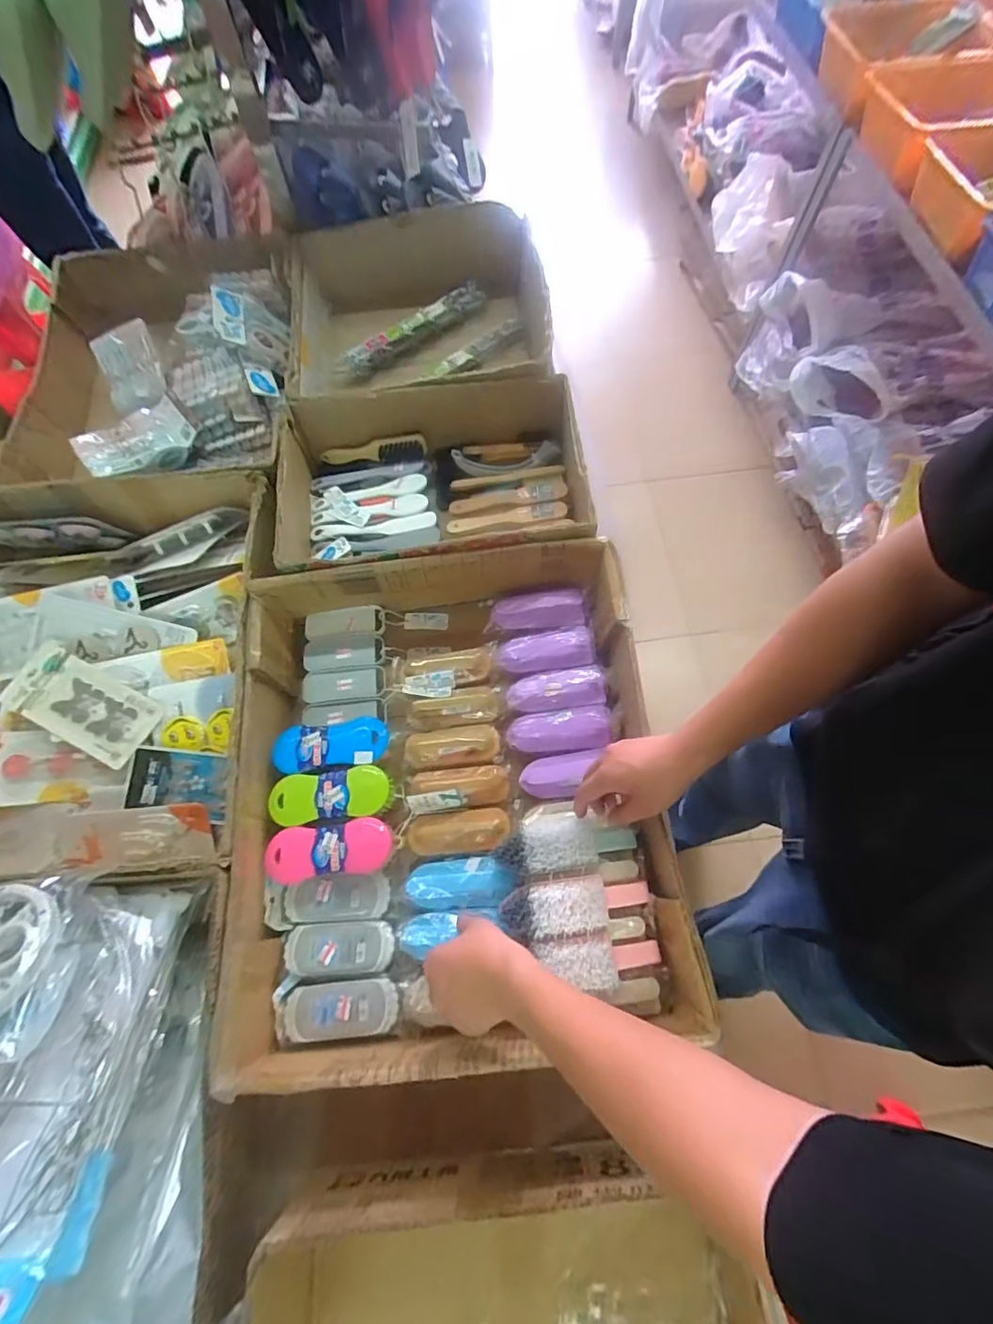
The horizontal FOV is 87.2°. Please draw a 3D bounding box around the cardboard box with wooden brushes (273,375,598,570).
[{"bbox_3d":[-0.095,-0.272,0.805,0.433,0.116,0.297,-5,70,0],"label":"cardboard box with wooden brushes"}]

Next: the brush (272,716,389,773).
[{"bbox_3d":[-0.222,0.114,0.704,0.151,0.048,0.064,-7,67,0],"label":"brush"}]

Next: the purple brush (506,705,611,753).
[{"bbox_3d":[0.084,0.086,0.698,0.136,0.028,0.060,-3,70,0],"label":"purple brush"}]

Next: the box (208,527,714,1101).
[{"bbox_3d":[-0.060,0.148,0.670,0.487,0.146,0.568,-6,67,0],"label":"box"}]

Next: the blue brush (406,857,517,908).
[{"bbox_3d":[-0.042,0.270,0.634,0.127,0.032,0.053,-6,67,0],"label":"blue brush"}]

